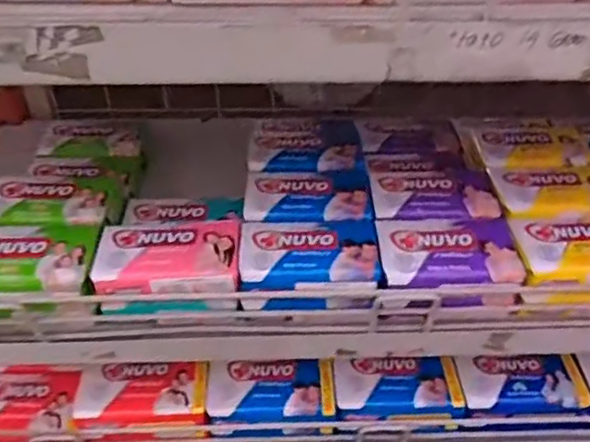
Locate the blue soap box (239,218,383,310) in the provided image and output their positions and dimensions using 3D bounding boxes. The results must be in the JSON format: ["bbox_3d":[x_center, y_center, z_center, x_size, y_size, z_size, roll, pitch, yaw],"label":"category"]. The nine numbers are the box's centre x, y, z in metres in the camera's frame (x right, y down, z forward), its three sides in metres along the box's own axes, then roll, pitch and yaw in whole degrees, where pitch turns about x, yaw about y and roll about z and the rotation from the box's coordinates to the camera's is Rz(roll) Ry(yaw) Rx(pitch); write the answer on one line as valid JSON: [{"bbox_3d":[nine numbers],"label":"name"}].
[{"bbox_3d":[0.009,0.026,0.381,0.081,0.032,0.053,0,41,0],"label":"blue soap box"}]

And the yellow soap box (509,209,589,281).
[{"bbox_3d":[0.176,0.019,0.382,0.081,0.024,0.051,-1,41,-2],"label":"yellow soap box"}]

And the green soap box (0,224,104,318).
[{"bbox_3d":[-0.157,0.030,0.371,0.082,0.030,0.055,-2,41,-2],"label":"green soap box"}]

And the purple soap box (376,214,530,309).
[{"bbox_3d":[0.093,0.025,0.383,0.081,0.034,0.057,-3,41,-4],"label":"purple soap box"}]

